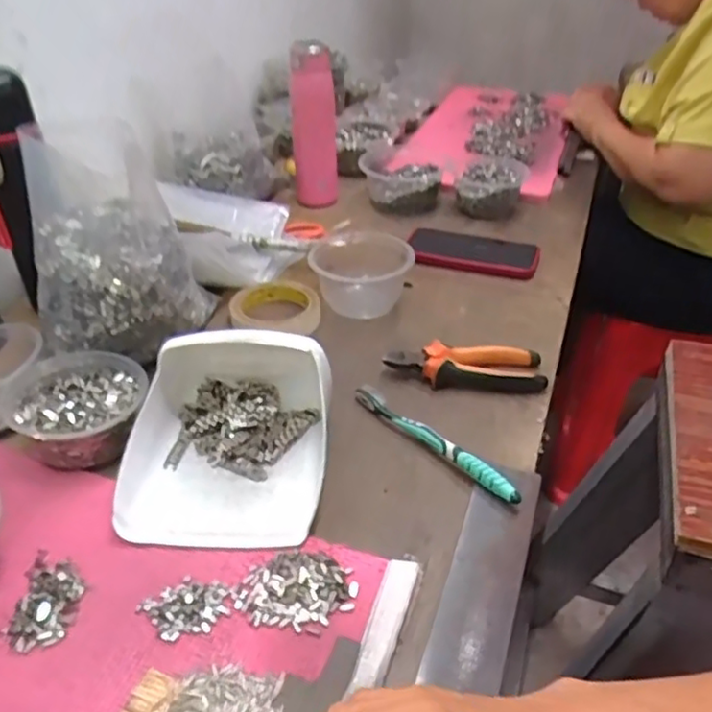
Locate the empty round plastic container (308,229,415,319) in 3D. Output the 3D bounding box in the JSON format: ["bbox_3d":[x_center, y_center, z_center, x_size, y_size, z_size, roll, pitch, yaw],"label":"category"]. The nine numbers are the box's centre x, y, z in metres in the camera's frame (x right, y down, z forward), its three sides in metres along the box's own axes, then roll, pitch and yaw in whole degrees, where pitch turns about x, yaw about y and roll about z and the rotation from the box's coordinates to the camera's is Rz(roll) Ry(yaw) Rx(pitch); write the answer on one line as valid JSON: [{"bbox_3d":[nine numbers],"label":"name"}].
[{"bbox_3d":[0.004,-0.107,0.770,0.113,0.051,0.135,-5,36,-6],"label":"empty round plastic container"}]

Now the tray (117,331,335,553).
[{"bbox_3d":[-0.100,0.054,0.521,0.155,0.079,0.178,2,36,2],"label":"tray"}]

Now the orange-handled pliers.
[{"bbox_3d":[0.107,0.010,0.640,0.147,0.027,0.052,2,36,4],"label":"orange-handled pliers"}]

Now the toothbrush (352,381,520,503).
[{"bbox_3d":[0.064,0.070,0.559,0.019,0.026,0.185,-26,42,-30],"label":"toothbrush"}]

